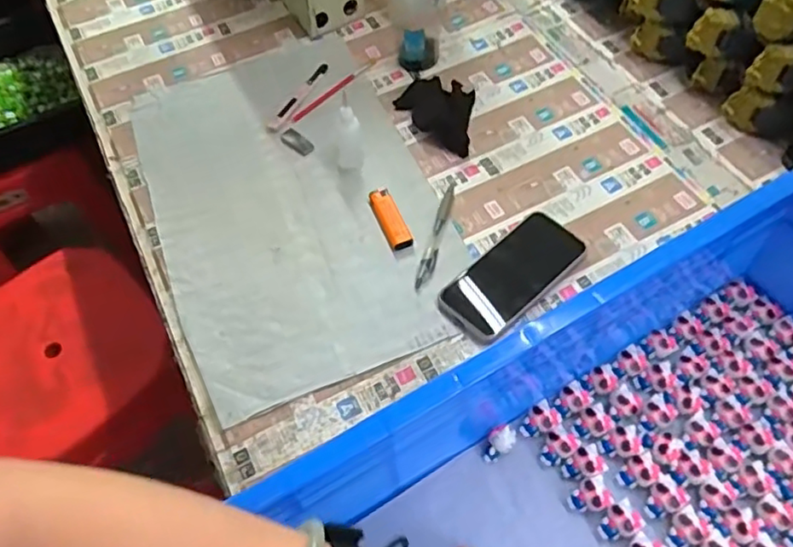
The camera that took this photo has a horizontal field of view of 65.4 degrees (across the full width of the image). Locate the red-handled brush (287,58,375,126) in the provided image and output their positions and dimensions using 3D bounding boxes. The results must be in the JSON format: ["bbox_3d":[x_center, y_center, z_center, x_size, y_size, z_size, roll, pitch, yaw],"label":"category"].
[{"bbox_3d":[-0.084,-0.241,0.814,0.014,0.006,0.164,39,68,22],"label":"red-handled brush"}]

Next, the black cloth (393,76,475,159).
[{"bbox_3d":[0.062,-0.205,0.777,0.127,0.012,0.087,39,69,23],"label":"black cloth"}]

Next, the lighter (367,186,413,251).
[{"bbox_3d":[-0.008,-0.062,0.688,0.026,0.014,0.082,-21,60,-8],"label":"lighter"}]

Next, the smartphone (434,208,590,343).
[{"bbox_3d":[0.123,0.001,0.649,0.162,0.015,0.077,-40,65,-18],"label":"smartphone"}]

